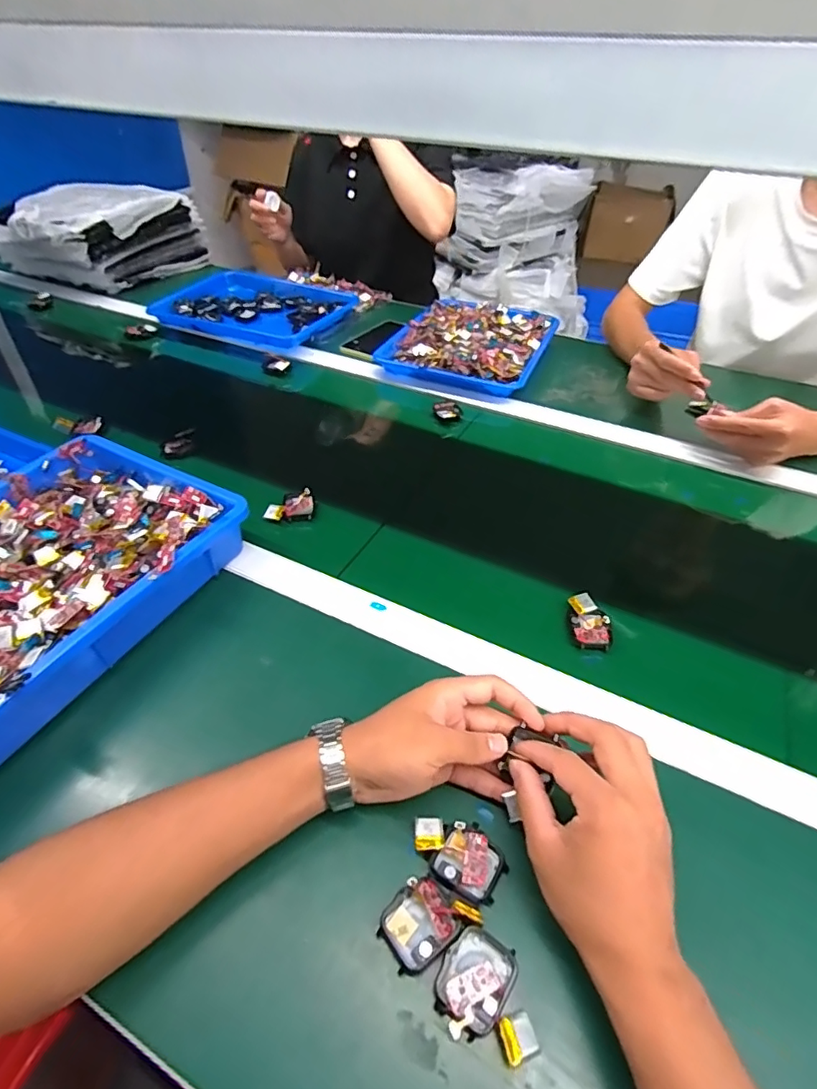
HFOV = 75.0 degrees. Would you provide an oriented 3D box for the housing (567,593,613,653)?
[{"bbox_3d":[0.171,0.074,0.504,0.036,0.024,0.054,-2,45,-3],"label":"housing"}]

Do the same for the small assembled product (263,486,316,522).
[{"bbox_3d":[-0.137,-0.046,0.613,0.056,0.023,0.034,-7,42,-11],"label":"small assembled product"}]

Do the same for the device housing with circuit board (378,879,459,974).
[{"bbox_3d":[0.006,0.230,0.323,0.043,0.016,0.037,-30,52,-28],"label":"device housing with circuit board"}]

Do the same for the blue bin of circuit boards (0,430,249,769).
[{"bbox_3d":[-0.352,0.040,0.467,0.253,0.063,0.371,22,48,20],"label":"blue bin of circuit boards"}]

